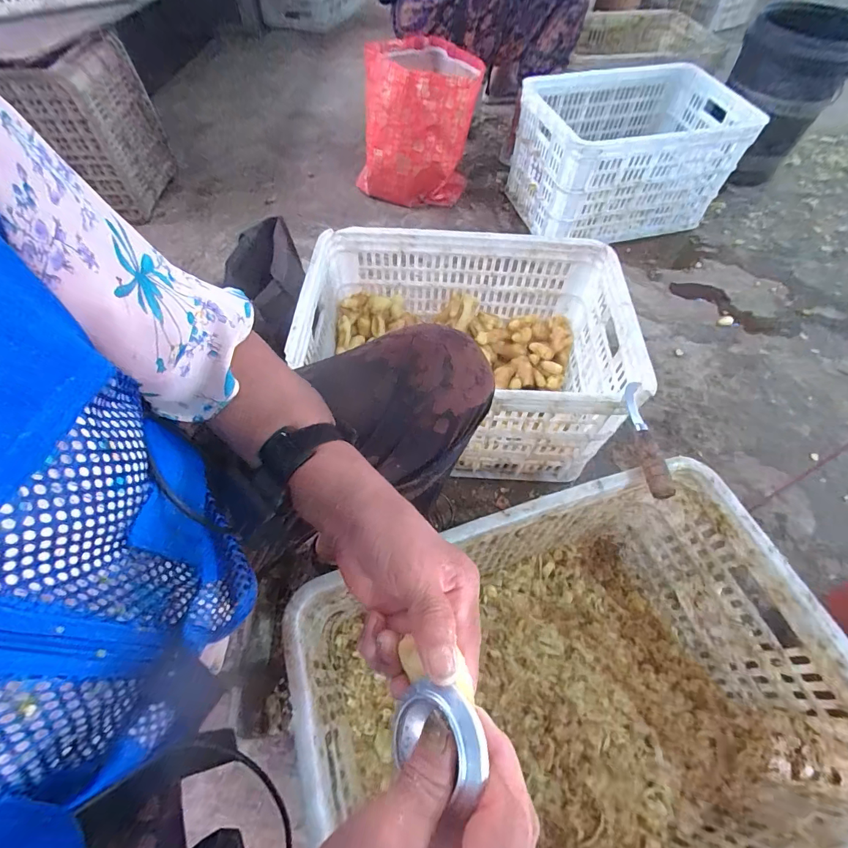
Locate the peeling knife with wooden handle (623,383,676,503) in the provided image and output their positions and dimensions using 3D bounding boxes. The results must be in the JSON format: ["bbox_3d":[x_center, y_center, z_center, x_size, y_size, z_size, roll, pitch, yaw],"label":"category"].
[{"bbox_3d":[0.283,0.010,0.529,0.026,0.035,0.191,5,45,6],"label":"peeling knife with wooden handle"}]

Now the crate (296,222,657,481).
[{"bbox_3d":[0.072,-0.125,0.783,0.533,0.291,0.356,6,59,2],"label":"crate"}]

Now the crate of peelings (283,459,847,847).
[{"bbox_3d":[0.157,0.323,0.515,0.509,0.308,0.361,-16,61,-10],"label":"crate of peelings"}]

